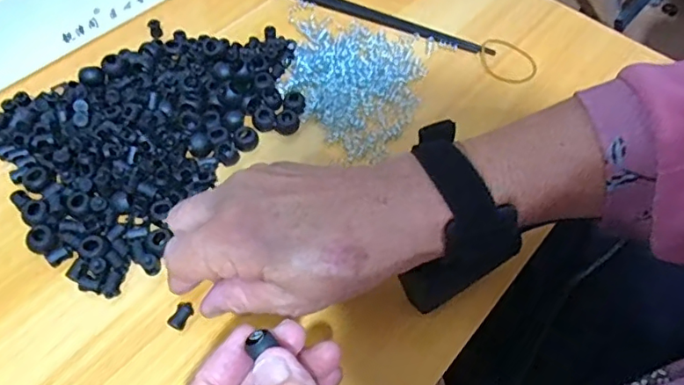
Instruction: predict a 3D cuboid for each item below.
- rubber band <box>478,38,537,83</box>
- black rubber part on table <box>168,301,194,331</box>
[{"bbox_3d":[0.138,-0.109,0.445,0.049,0.004,0.046,2,57,-3],"label":"rubber band"},{"bbox_3d":[-0.092,0.070,0.309,0.010,0.007,0.016,27,60,13],"label":"black rubber part on table"}]

